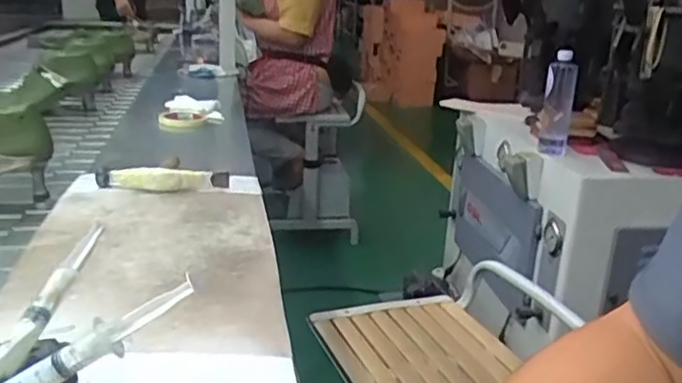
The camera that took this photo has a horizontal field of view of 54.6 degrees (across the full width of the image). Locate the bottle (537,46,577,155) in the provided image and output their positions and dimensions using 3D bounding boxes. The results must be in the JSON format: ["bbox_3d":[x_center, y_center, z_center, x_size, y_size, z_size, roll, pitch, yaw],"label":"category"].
[{"bbox_3d":[0.497,-0.209,1.509,0.060,0.217,0.055,10,19,20],"label":"bottle"}]

